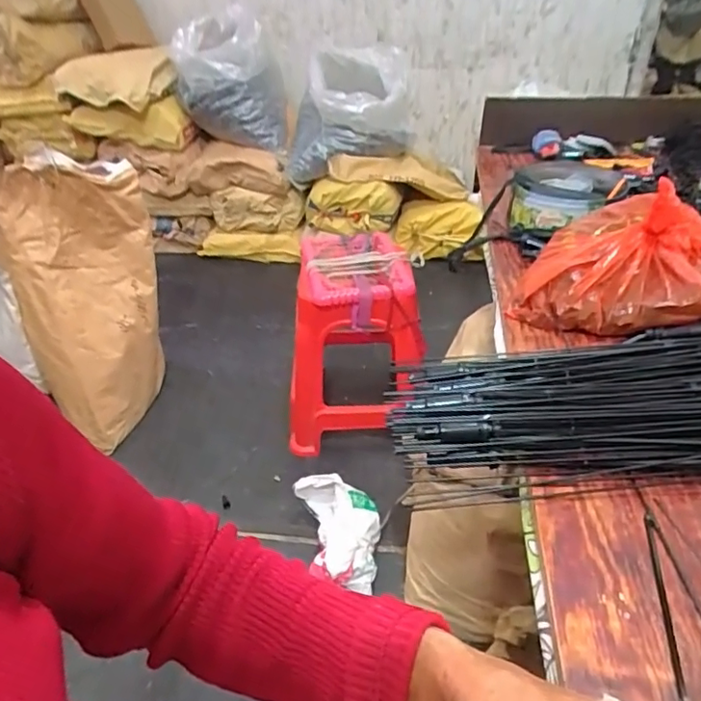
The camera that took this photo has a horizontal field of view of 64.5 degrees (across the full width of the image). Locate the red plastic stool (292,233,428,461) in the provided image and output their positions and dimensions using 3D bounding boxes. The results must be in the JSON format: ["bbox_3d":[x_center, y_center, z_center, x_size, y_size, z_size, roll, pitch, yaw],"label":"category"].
[{"bbox_3d":[0.007,-0.020,1.534,0.352,0.476,0.378,1,36,4],"label":"red plastic stool"}]

